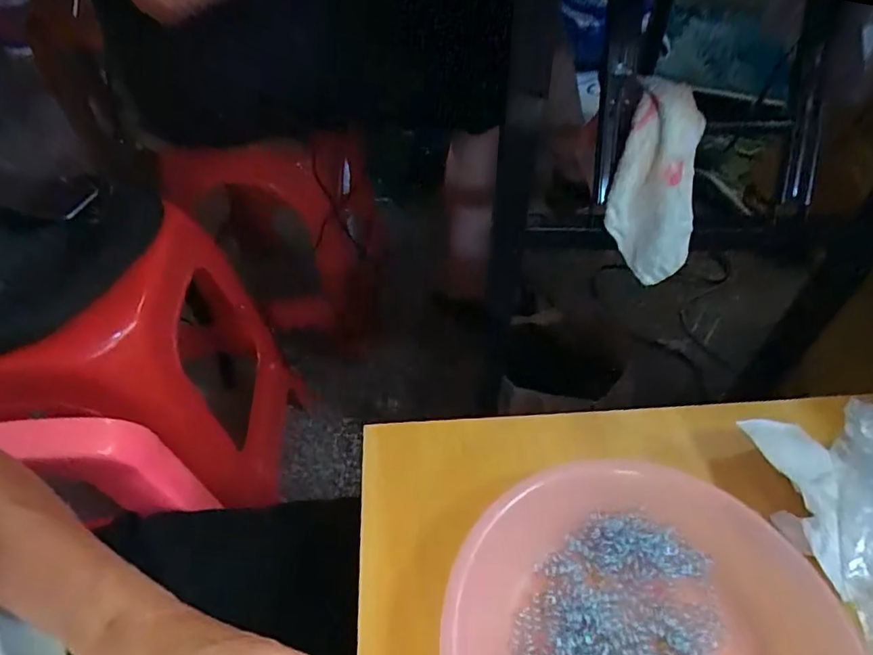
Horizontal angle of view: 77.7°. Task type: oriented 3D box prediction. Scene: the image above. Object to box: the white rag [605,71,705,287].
[{"bbox_3d":[0.200,-0.130,0.500,0.082,0.184,0.036,-4,21,-2],"label":"white rag"}]

